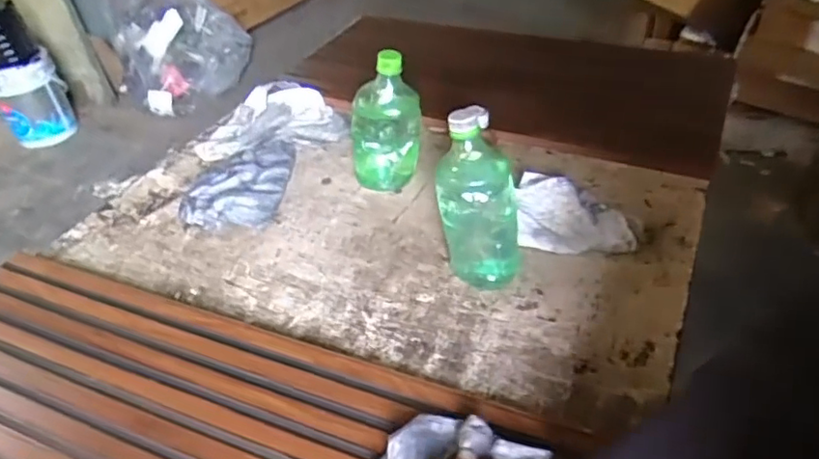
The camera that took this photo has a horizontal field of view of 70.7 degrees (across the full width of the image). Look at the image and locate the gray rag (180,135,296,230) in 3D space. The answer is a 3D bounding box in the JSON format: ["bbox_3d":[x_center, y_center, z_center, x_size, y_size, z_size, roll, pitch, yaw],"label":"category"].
[{"bbox_3d":[-0.246,-0.079,0.855,0.133,0.032,0.204,0,40,6],"label":"gray rag"}]

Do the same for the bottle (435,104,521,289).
[{"bbox_3d":[0.077,-0.036,0.644,0.088,0.200,0.095,2,41,8],"label":"bottle"}]

